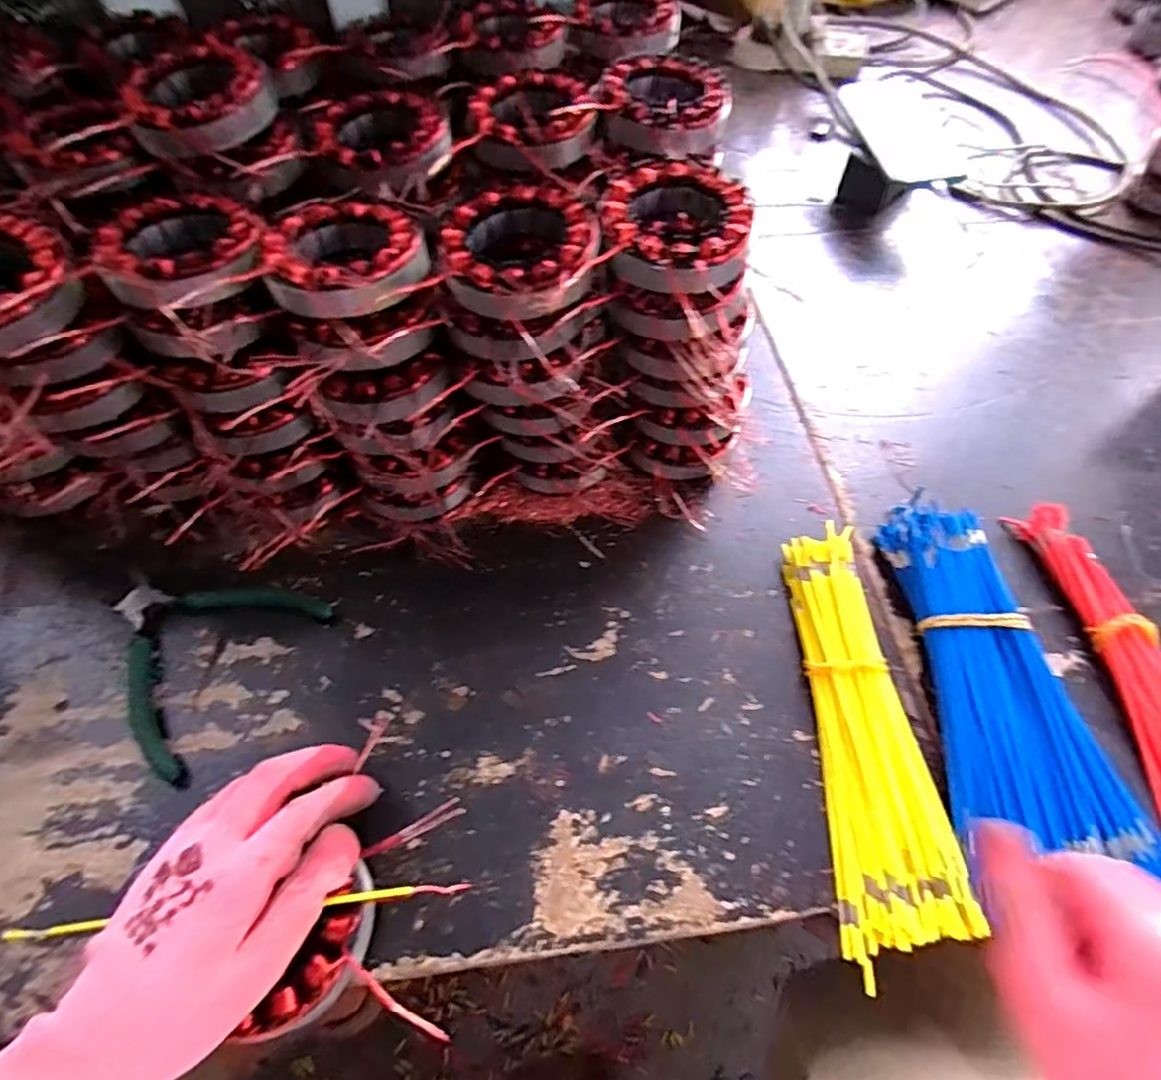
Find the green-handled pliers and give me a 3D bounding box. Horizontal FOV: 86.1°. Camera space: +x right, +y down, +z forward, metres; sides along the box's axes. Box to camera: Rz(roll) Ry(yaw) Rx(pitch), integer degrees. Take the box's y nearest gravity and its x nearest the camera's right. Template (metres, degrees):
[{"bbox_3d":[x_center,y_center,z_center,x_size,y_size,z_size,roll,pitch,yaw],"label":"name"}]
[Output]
[{"bbox_3d":[-0.256,0.068,0.410,0.123,0.010,0.133,28,62,14],"label":"green-handled pliers"}]

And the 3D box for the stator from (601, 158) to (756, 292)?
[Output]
[{"bbox_3d":[0.054,-0.172,0.352,0.081,0.033,0.093,12,59,5],"label":"stator"}]

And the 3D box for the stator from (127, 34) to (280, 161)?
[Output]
[{"bbox_3d":[-0.234,-0.273,0.382,0.084,0.035,0.098,-27,63,-16],"label":"stator"}]

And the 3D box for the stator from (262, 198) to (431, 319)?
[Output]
[{"bbox_3d":[-0.130,-0.160,0.346,0.082,0.024,0.090,1,59,-1],"label":"stator"}]

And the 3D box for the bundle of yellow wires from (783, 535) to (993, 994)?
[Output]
[{"bbox_3d":[0.173,0.107,0.378,0.062,0.023,0.247,2,59,0],"label":"bundle of yellow wires"}]

